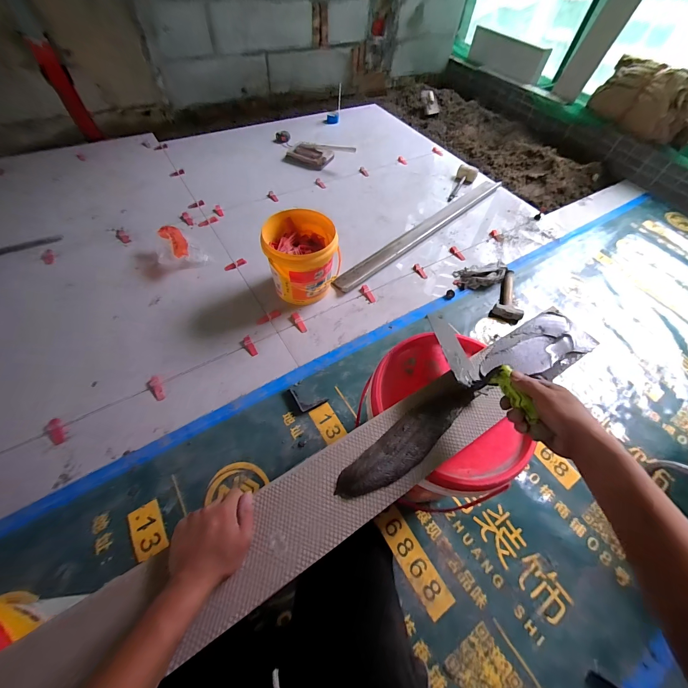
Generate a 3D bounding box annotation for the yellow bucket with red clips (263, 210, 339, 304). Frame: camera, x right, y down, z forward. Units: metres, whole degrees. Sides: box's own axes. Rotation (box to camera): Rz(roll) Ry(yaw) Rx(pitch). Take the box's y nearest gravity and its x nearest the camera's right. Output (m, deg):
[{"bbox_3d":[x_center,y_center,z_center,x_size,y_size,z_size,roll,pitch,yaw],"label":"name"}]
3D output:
[{"bbox_3d":[-0.150,-0.301,1.103,0.243,0.249,0.243,-6,58,-7],"label":"yellow bucket with red clips"}]

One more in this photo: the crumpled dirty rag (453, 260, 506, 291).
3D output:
[{"bbox_3d":[0.546,-0.281,1.234,0.202,0.058,0.118,-15,59,-13],"label":"crumpled dirty rag"}]

